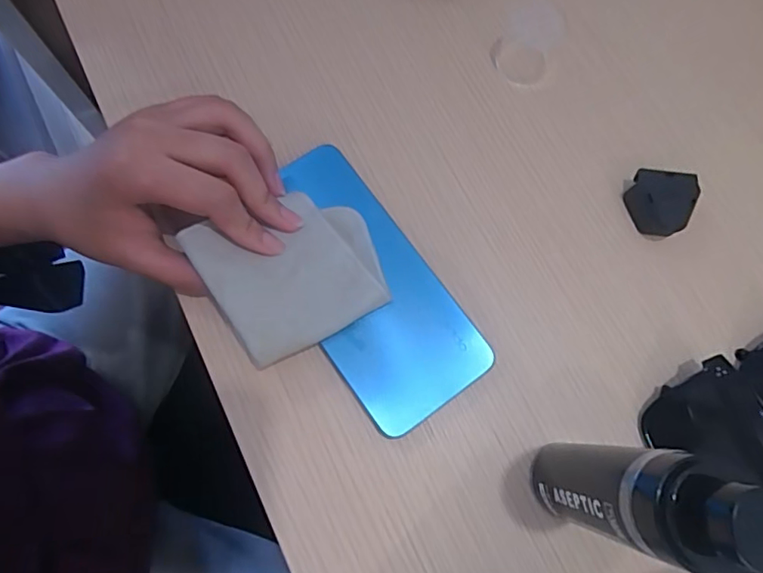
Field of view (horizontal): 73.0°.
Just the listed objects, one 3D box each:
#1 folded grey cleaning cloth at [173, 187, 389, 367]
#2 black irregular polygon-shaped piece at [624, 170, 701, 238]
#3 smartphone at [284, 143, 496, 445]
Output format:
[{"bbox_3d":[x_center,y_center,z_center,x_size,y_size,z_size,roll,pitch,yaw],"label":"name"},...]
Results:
[{"bbox_3d":[-0.045,-0.010,0.272,0.086,0.023,0.080,-31,78,-9],"label":"folded grey cleaning cloth"},{"bbox_3d":[0.167,-0.049,0.306,0.036,0.022,0.036,9,75,1],"label":"black irregular polygon-shaped piece"},{"bbox_3d":[-0.012,-0.002,0.288,0.074,0.010,0.159,-34,79,-10],"label":"smartphone"}]

